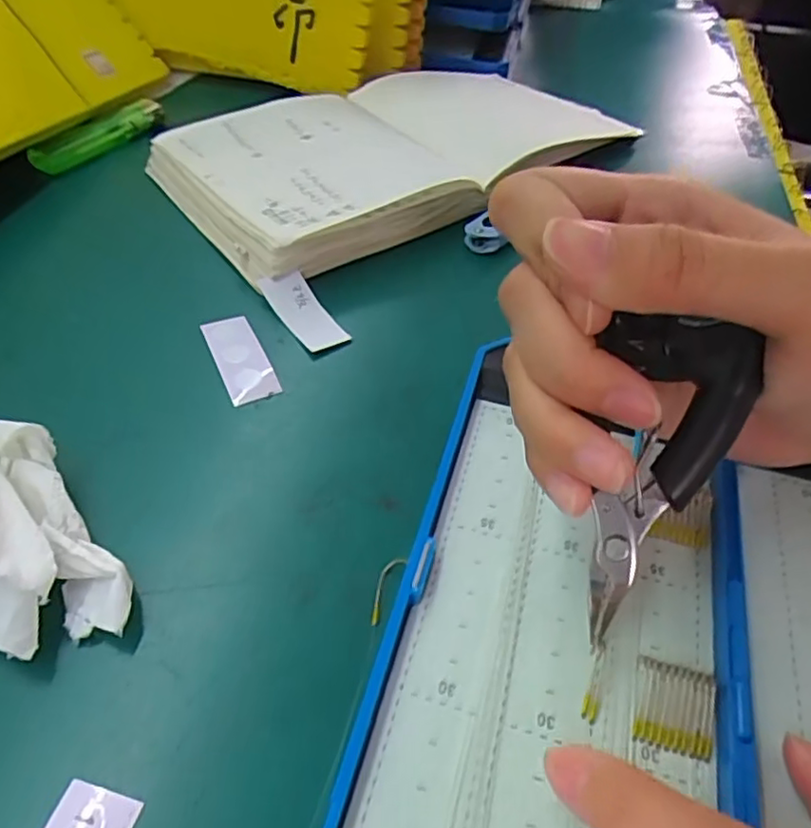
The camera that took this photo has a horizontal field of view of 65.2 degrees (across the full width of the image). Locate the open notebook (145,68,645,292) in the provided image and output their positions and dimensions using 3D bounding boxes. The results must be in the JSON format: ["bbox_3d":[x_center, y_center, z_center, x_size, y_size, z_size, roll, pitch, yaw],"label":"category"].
[{"bbox_3d":[-0.001,-0.145,0.343,0.239,0.030,0.129,-26,56,-26],"label":"open notebook"}]

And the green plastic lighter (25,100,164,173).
[{"bbox_3d":[-0.162,-0.149,0.341,0.016,0.016,0.078,27,51,20],"label":"green plastic lighter"}]

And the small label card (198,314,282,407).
[{"bbox_3d":[-0.063,-0.022,0.242,0.018,0.004,0.046,-18,53,-21],"label":"small label card"}]

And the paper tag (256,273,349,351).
[{"bbox_3d":[-0.042,-0.043,0.259,0.018,0.009,0.044,-26,56,-26],"label":"paper tag"}]

